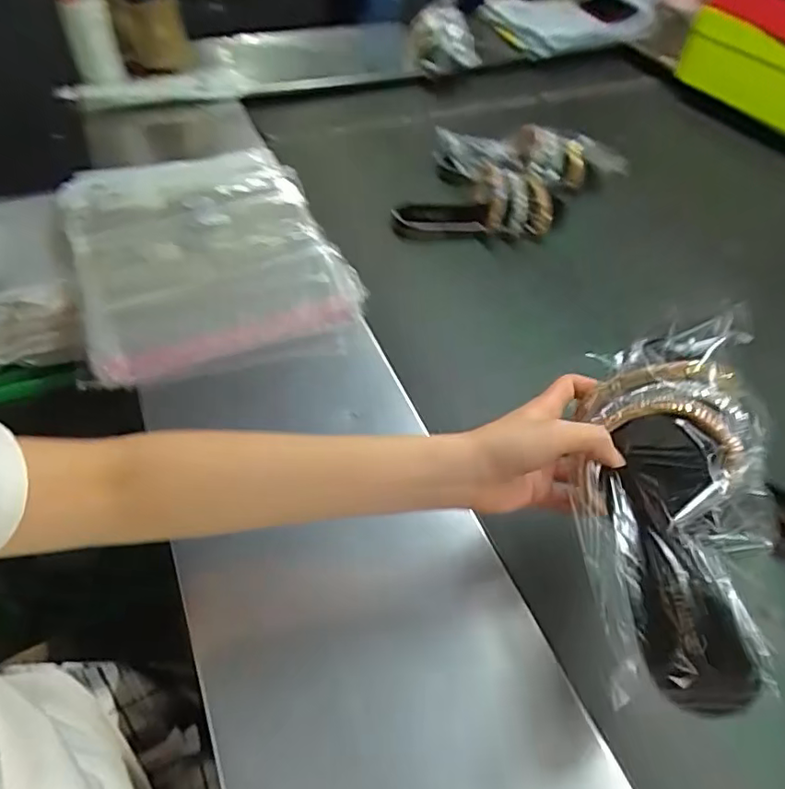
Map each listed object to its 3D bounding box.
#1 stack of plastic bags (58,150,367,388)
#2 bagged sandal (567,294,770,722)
[{"bbox_3d":[-0.231,-0.179,0.692,0.292,0.048,0.417,-18,55,-16],"label":"stack of plastic bags"},{"bbox_3d":[0.171,0.058,0.334,0.092,0.095,0.224,9,66,5],"label":"bagged sandal"}]

